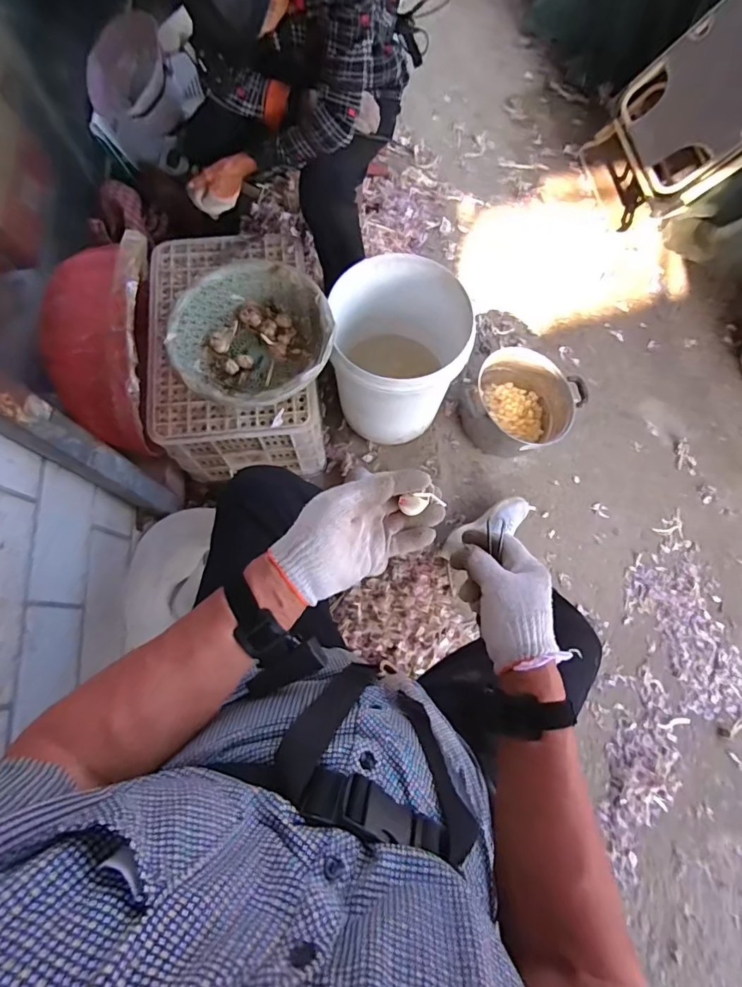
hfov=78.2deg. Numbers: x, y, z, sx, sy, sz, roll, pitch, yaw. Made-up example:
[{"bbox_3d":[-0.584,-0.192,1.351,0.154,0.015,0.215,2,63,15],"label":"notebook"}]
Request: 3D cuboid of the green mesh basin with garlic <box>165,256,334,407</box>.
[{"bbox_3d":[-0.261,-0.342,1.023,0.327,0.145,0.368,-29,76,-8],"label":"green mesh basin with garlic"}]

